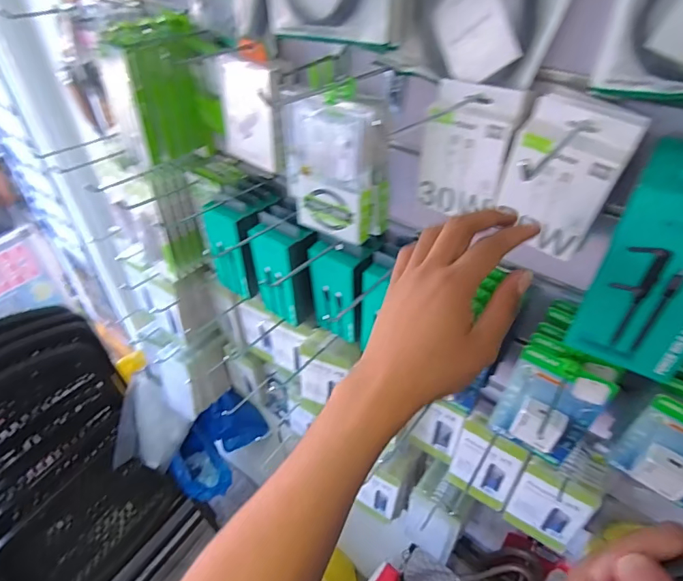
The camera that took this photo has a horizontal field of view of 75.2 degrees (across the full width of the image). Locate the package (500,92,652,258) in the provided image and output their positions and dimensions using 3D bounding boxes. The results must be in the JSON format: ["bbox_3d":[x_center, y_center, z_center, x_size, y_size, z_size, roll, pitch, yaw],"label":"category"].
[{"bbox_3d":[0.187,-0.096,0.381,0.084,0.119,0.047,23,47,24],"label":"package"}]

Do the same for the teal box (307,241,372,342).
[{"bbox_3d":[-0.003,0.006,0.626,0.088,0.150,0.027,27,48,26],"label":"teal box"}]

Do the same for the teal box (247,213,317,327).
[{"bbox_3d":[-0.083,-0.022,0.654,0.094,0.166,0.043,31,50,30],"label":"teal box"}]

